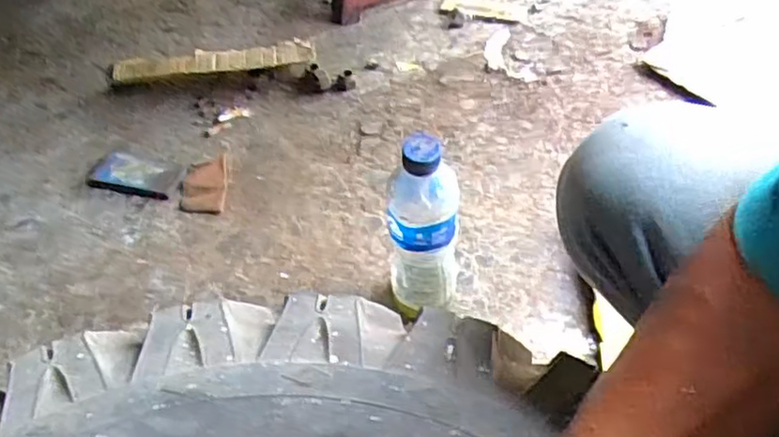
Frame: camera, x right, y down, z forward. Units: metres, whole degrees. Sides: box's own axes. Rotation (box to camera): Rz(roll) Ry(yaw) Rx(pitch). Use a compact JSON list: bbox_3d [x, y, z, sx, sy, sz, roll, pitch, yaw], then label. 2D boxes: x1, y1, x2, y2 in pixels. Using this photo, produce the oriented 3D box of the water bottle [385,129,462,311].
[{"bbox_3d":[0.036,0.011,0.662,0.066,0.230,0.078,6,54,9],"label":"water bottle"}]

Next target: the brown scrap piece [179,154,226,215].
[{"bbox_3d":[-0.231,-0.043,0.866,0.055,0.010,0.096,-7,53,-2],"label":"brown scrap piece"}]

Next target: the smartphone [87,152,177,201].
[{"bbox_3d":[-0.324,-0.055,0.883,0.110,0.008,0.061,9,54,11],"label":"smartphone"}]

